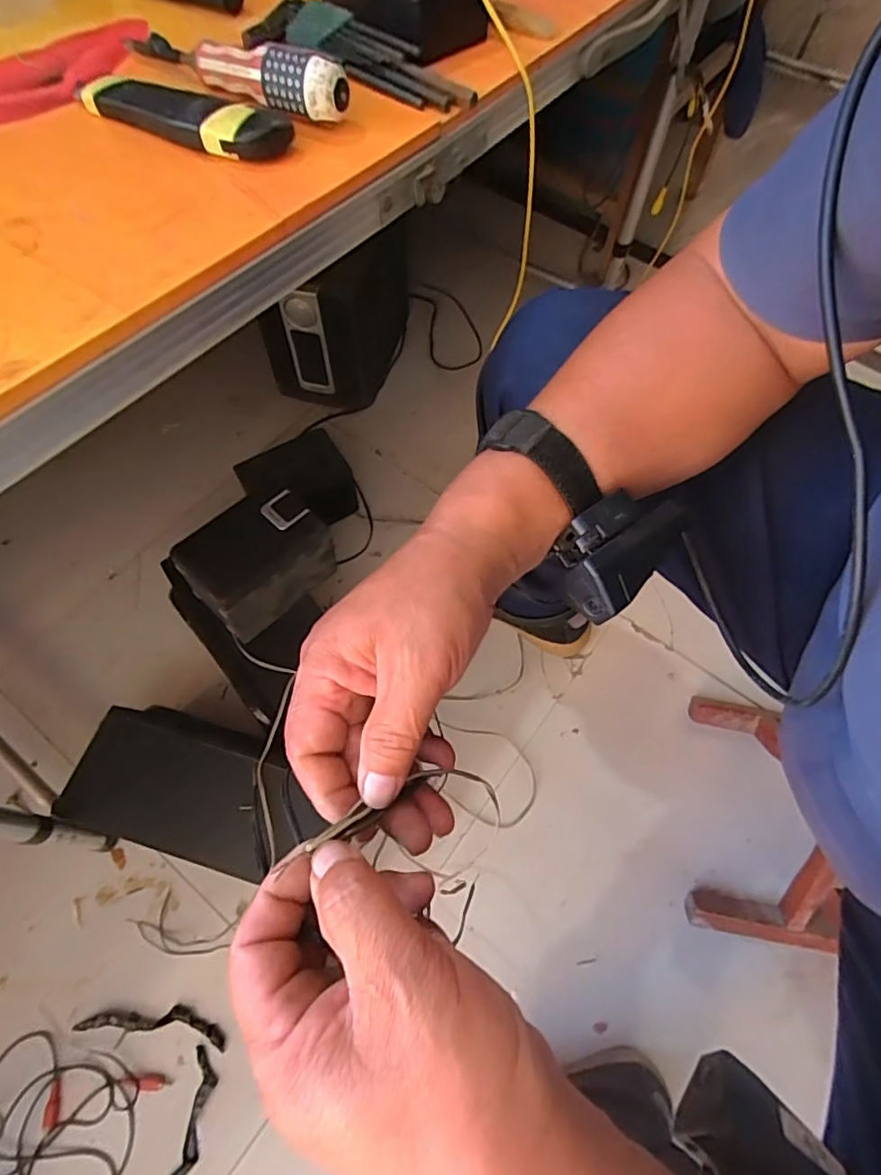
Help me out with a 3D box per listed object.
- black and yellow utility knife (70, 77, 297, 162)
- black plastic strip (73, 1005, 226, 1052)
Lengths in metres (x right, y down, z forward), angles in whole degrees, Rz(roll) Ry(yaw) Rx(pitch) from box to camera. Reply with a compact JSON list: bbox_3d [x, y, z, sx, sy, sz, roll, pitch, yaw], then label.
[{"bbox_3d":[-0.164,-0.298,0.355,0.144,0.021,0.029,23,65,9],"label":"black and yellow utility knife"},{"bbox_3d":[-0.294,0.448,0.583,0.149,0.007,0.029,8,62,1],"label":"black plastic strip"}]

